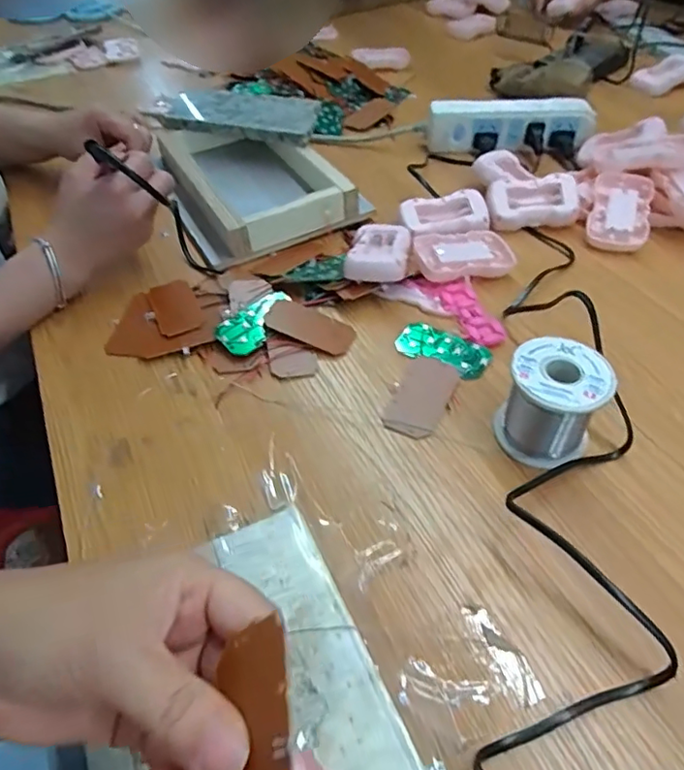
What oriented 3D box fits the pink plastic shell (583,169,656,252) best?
[{"bbox_3d":[0.272,-0.168,0.551,0.054,0.014,0.093,12,67,15],"label":"pink plastic shell"}]

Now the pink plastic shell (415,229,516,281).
[{"bbox_3d":[0.112,-0.120,0.515,0.084,0.021,0.051,-13,48,-8],"label":"pink plastic shell"}]

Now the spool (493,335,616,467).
[{"bbox_3d":[0.138,0.011,0.372,0.060,0.061,0.058,-2,48,2],"label":"spool"}]

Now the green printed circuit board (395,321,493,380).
[{"bbox_3d":[0.081,-0.030,0.452,0.076,0.004,0.039,21,53,21],"label":"green printed circuit board"}]

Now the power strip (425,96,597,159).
[{"bbox_3d":[0.197,-0.305,0.657,0.187,0.050,0.034,-1,48,2],"label":"power strip"}]

